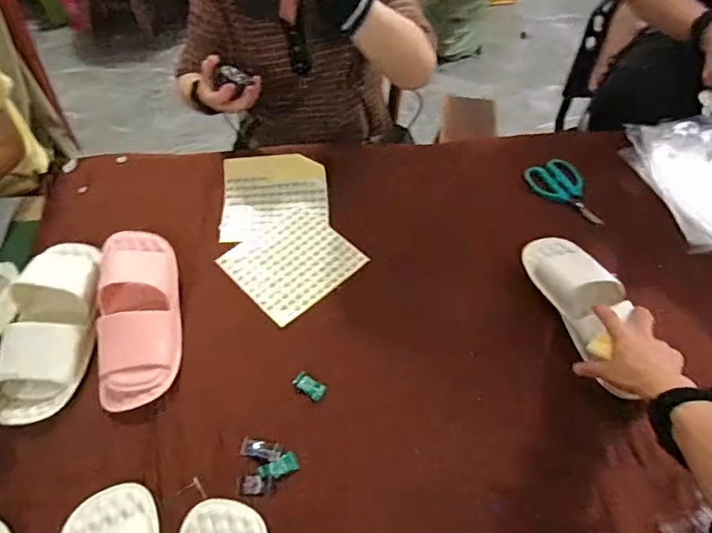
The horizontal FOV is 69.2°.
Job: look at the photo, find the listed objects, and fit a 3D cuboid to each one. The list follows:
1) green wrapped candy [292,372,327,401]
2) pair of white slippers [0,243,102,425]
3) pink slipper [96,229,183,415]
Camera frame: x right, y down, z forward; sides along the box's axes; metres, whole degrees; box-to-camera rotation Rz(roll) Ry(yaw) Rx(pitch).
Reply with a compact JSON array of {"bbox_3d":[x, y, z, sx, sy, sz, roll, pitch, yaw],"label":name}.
[{"bbox_3d":[-0.060,0.154,0.671,0.043,0.010,0.024,31,60,21],"label":"green wrapped candy"},{"bbox_3d":[-0.400,0.071,0.688,0.106,0.062,0.255,-4,54,-3],"label":"pair of white slippers"},{"bbox_3d":[-0.292,0.061,0.701,0.098,0.063,0.251,-8,54,-6],"label":"pink slipper"}]

